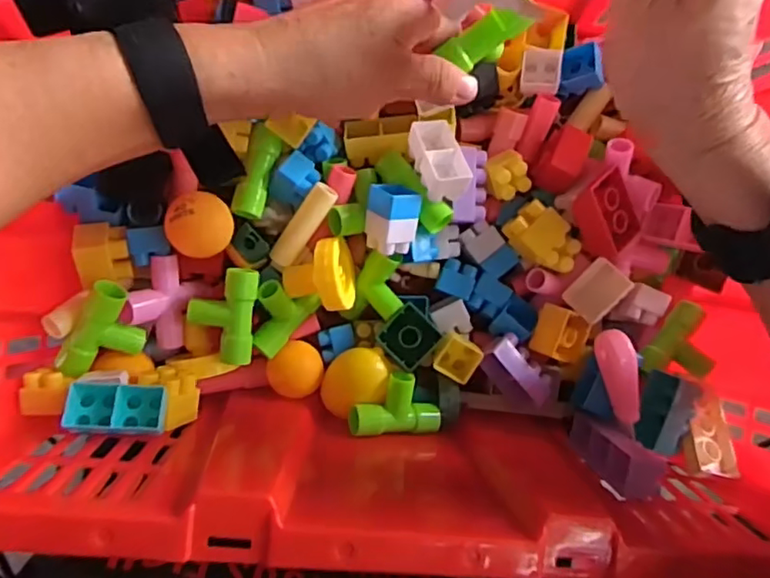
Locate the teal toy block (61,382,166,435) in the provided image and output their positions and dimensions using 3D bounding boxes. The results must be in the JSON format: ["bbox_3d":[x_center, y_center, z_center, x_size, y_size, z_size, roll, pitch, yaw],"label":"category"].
[{"bbox_3d":[-0.142,0.064,0.317,0.048,0.016,0.025,6,91,-6],"label":"teal toy block"}]

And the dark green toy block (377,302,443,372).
[{"bbox_3d":[0.017,0.030,0.379,0.031,0.019,0.033,41,96,12],"label":"dark green toy block"}]

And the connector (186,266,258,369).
[{"bbox_3d":[-0.098,0.016,0.364,0.038,0.027,0.058,7,91,-6],"label":"connector"}]

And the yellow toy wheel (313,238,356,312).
[{"bbox_3d":[-0.031,-0.009,0.363,0.014,0.041,0.044,-3,101,19],"label":"yellow toy wheel"}]

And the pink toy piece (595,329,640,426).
[{"bbox_3d":[0.137,0.052,0.345,0.015,0.020,0.057,-14,93,-5],"label":"pink toy piece"}]

